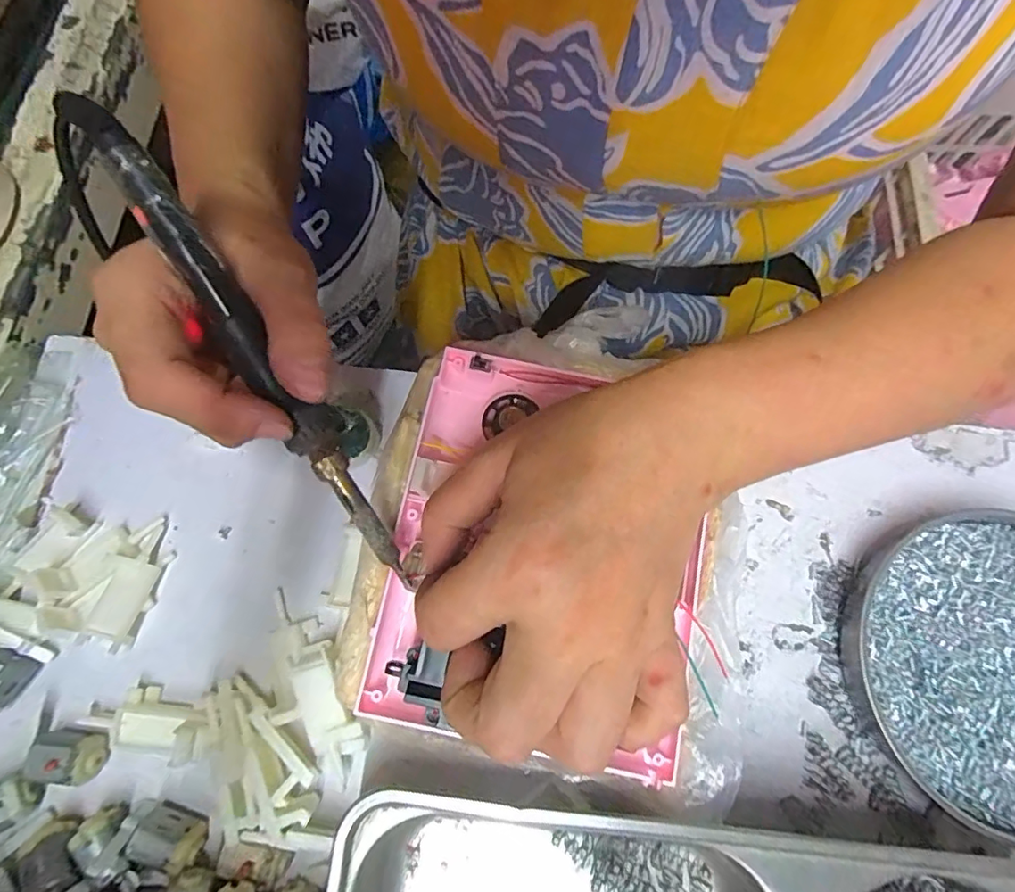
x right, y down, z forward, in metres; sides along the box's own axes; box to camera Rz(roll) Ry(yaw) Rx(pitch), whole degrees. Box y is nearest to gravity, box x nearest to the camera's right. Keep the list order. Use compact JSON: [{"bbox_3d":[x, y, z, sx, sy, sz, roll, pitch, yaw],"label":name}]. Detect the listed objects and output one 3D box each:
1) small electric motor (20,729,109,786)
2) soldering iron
[{"bbox_3d":[-0.197,0.139,0.238,0.030,0.017,0.019,5,74,1],"label":"small electric motor"},{"bbox_3d":[-0.089,-0.031,0.191,0.017,0.015,0.192,-33,101,-9],"label":"soldering iron"}]

